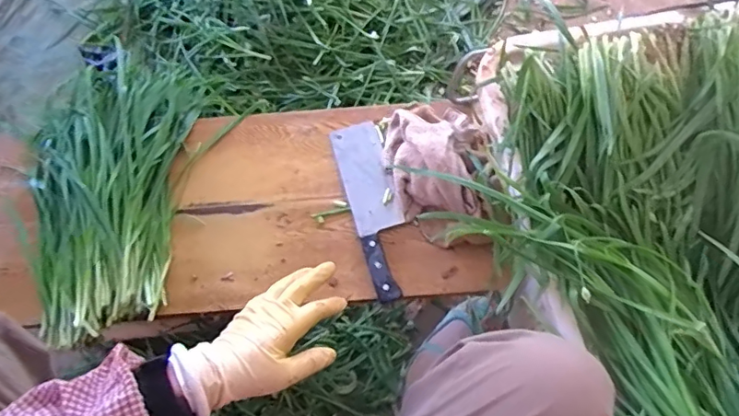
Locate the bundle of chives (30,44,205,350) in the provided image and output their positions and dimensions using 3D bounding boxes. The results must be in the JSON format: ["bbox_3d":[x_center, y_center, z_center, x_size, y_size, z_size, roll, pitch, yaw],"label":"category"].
[{"bbox_3d":[-0.368,-0.023,0.712,0.202,0.082,0.387,1,67,2],"label":"bundle of chives"}]

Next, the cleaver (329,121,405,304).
[{"bbox_3d":[0.006,-0.002,0.732,0.068,0.021,0.261,-14,68,-5],"label":"cleaver"}]

